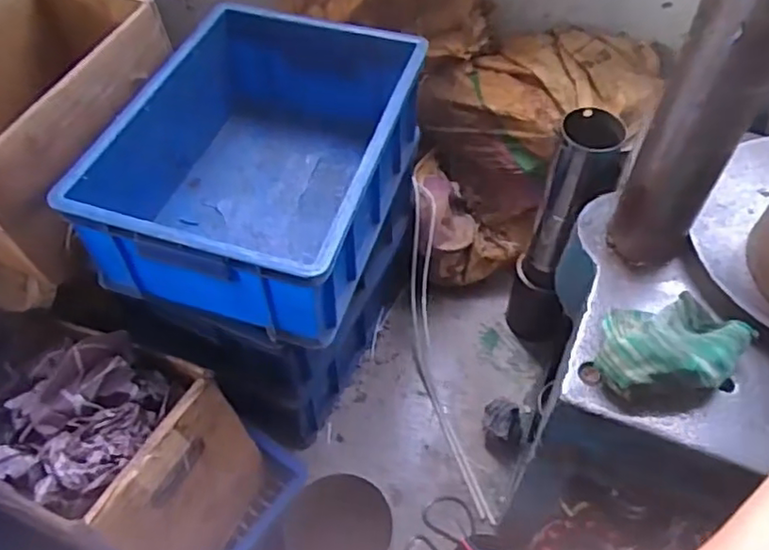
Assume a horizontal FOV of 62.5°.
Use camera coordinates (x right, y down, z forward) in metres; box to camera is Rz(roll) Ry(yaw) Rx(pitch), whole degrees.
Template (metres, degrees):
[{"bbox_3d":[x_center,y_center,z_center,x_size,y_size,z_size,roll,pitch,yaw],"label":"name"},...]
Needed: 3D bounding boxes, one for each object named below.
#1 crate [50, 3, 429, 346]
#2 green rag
[{"bbox_3d":[-0.136,-0.145,0.790,0.295,0.171,0.433,13,54,11],"label":"crate"},{"bbox_3d":[0.222,0.053,0.496,0.119,0.038,0.082,-4,53,-2],"label":"green rag"}]

